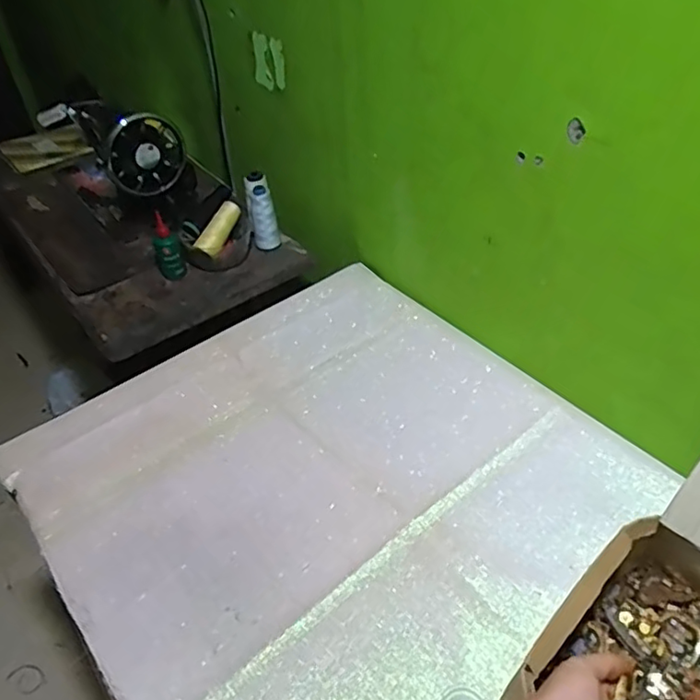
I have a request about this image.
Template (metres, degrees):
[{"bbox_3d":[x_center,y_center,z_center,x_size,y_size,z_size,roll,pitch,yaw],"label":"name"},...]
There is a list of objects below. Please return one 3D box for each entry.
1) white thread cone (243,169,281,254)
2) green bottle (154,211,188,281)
[{"bbox_3d":[-0.155,-0.242,1.056,0.044,0.137,0.051,-13,19,-9],"label":"white thread cone"},{"bbox_3d":[-0.304,-0.166,0.998,0.044,0.106,0.041,-19,44,-15],"label":"green bottle"}]

